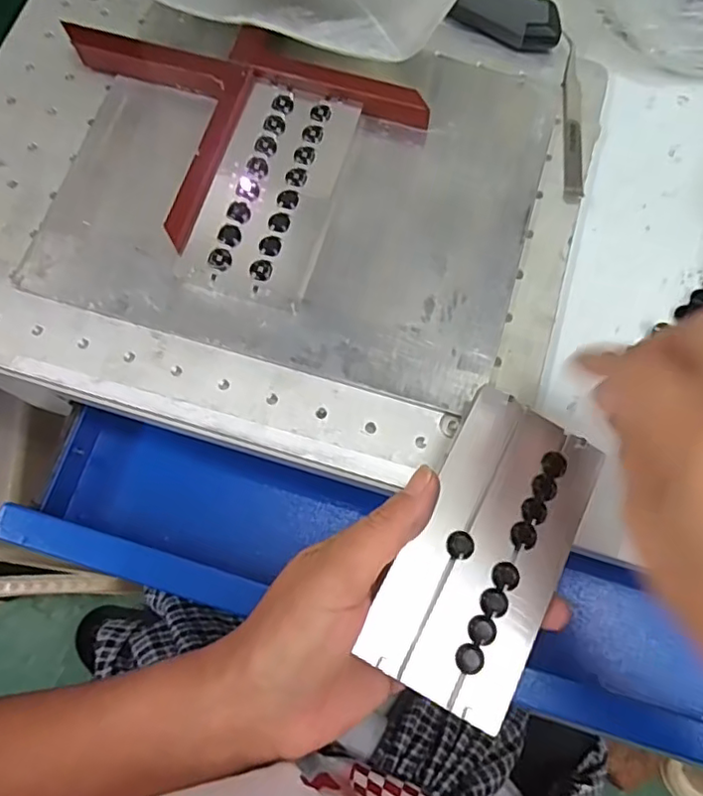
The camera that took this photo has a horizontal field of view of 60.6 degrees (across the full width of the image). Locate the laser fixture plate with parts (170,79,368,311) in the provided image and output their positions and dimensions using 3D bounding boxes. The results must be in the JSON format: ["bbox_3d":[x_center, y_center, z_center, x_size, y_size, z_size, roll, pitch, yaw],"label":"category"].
[{"bbox_3d":[-0.041,-0.109,0.317,0.061,0.013,0.124,15,74,5],"label":"laser fixture plate with parts"}]

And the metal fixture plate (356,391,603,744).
[{"bbox_3d":[0.056,0.059,0.242,0.060,0.012,0.122,26,70,9],"label":"metal fixture plate"}]

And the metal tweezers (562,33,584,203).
[{"bbox_3d":[0.125,-0.159,0.340,0.012,0.004,0.112,5,73,-2],"label":"metal tweezers"}]

